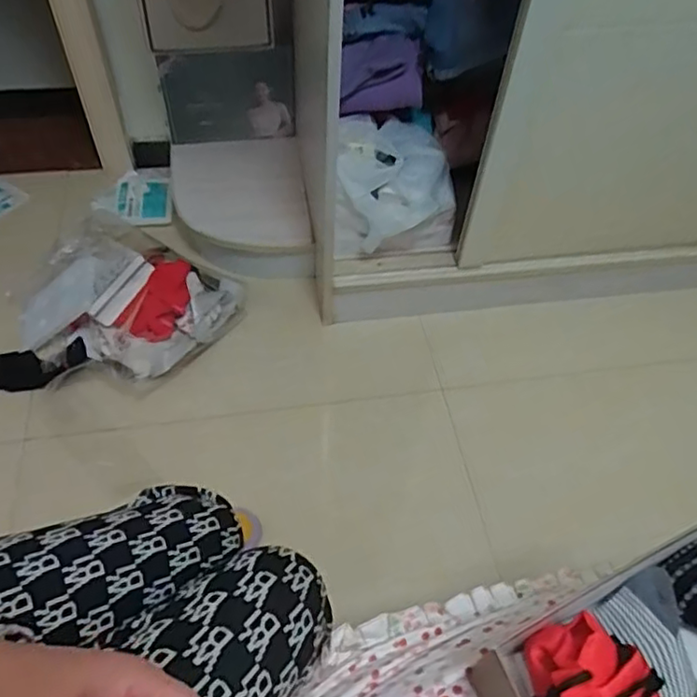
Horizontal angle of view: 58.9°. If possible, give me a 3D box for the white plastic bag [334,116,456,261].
[{"bbox_3d":[0.098,-0.323,1.237,0.238,0.201,0.217,5,53,1],"label":"white plastic bag"}]

